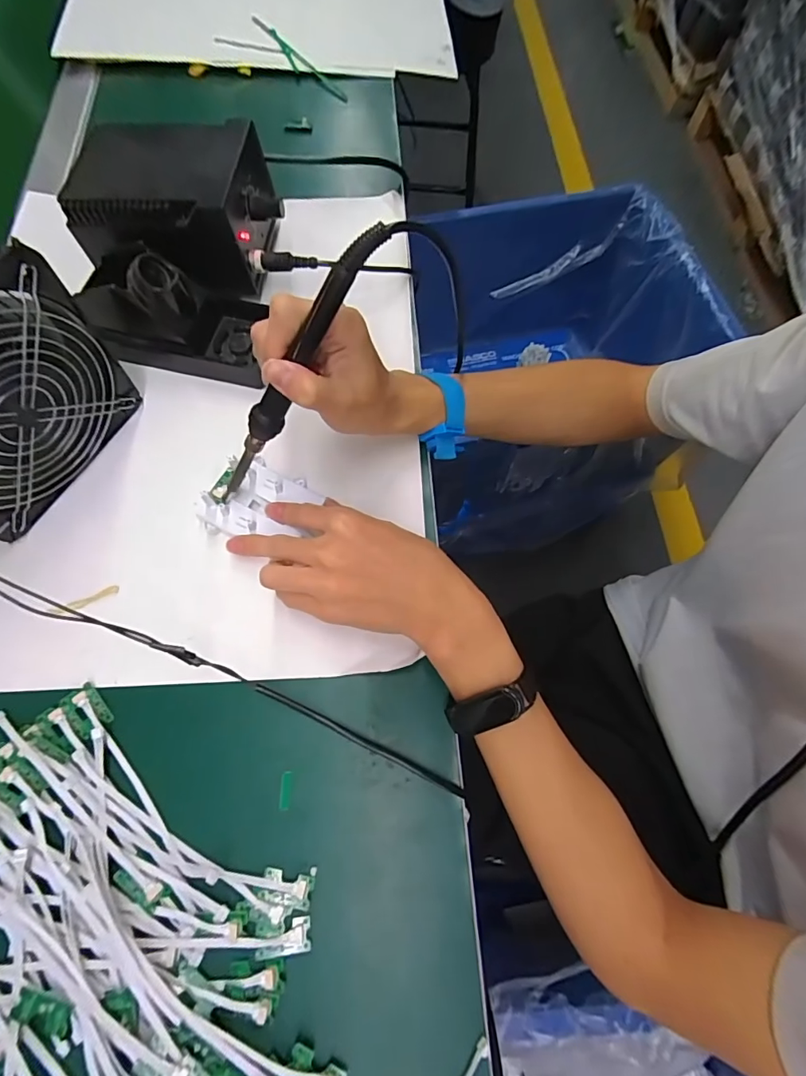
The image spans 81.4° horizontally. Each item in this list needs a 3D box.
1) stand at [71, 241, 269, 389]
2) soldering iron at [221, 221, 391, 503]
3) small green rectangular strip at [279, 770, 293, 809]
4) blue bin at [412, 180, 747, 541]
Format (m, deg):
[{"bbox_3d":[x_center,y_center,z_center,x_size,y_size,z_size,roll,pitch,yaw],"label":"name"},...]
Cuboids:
[{"bbox_3d":[-0.193,-0.192,0.390,0.150,0.070,0.074,12,69,2],"label":"stand"},{"bbox_3d":[-0.071,-0.097,0.289,0.017,0.202,0.021,-15,64,-50],"label":"soldering iron"},{"bbox_3d":[-0.074,0.160,0.297,0.006,0.004,0.021,1,70,-1],"label":"small green rectangular strip"},{"bbox_3d":[0.257,-0.278,0.821,0.406,0.336,0.463,-7,69,-6],"label":"blue bin"}]

